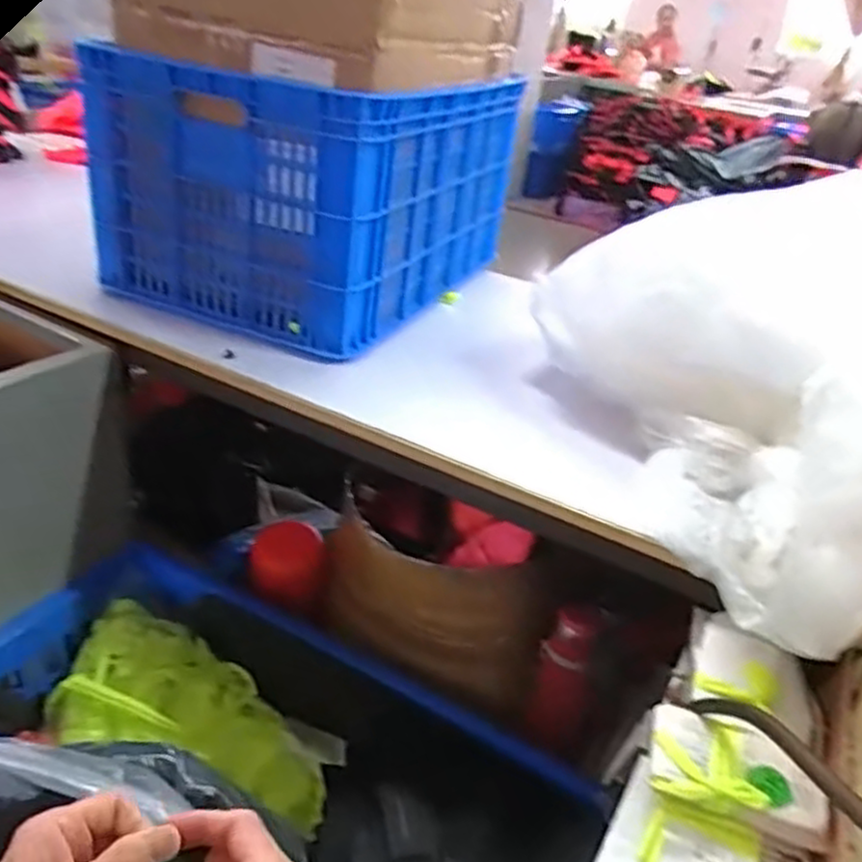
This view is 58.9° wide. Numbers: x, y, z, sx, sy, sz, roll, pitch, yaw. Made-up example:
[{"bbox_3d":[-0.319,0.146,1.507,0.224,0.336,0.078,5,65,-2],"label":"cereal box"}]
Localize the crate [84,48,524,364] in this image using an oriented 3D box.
[{"bbox_3d":[-0.151,-0.358,1.135,0.391,0.316,0.540,21,31,22],"label":"crate"}]

